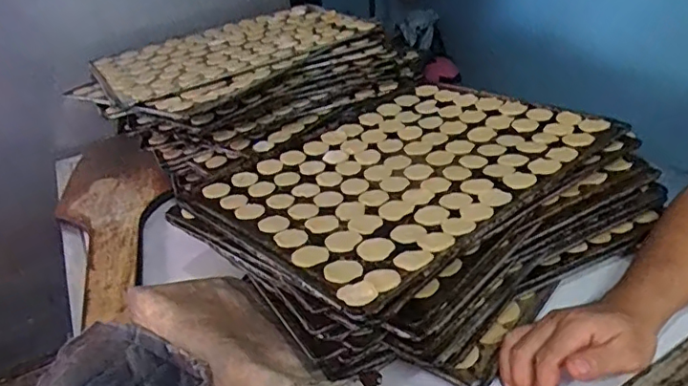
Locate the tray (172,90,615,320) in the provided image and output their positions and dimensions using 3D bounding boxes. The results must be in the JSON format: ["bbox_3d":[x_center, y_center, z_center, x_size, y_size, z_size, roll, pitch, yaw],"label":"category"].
[{"bbox_3d":[0.065,-0.035,0.651,0.436,0.022,0.329,-28,36,-34],"label":"tray"}]

